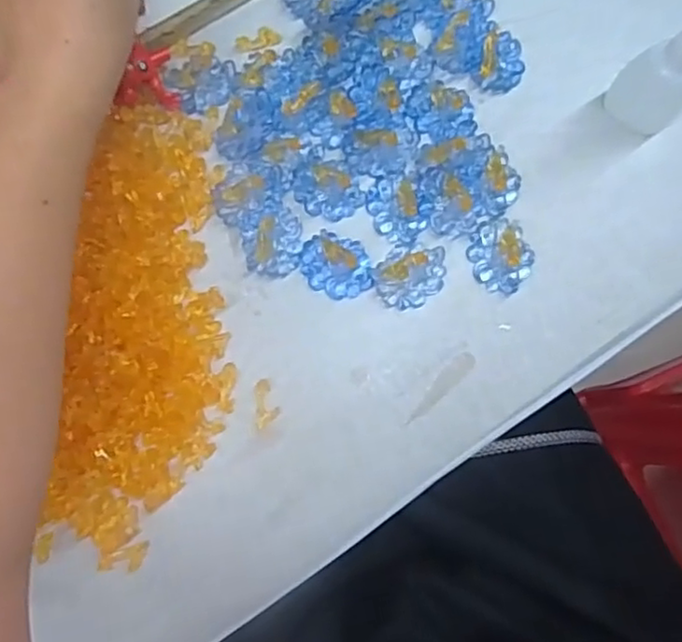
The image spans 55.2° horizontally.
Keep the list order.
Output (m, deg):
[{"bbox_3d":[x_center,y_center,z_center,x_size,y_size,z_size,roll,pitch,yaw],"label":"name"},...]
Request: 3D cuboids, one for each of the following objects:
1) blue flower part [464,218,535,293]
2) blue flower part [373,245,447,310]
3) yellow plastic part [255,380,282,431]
[{"bbox_3d":[0.081,-0.033,0.326,0.030,0.007,0.036,-23,80,-4],"label":"blue flower part"},{"bbox_3d":[0.035,-0.023,0.327,0.036,0.005,0.030,-6,79,-1],"label":"blue flower part"},{"bbox_3d":[-0.036,0.040,0.316,0.011,0.006,0.023,-4,79,-1],"label":"yellow plastic part"}]

